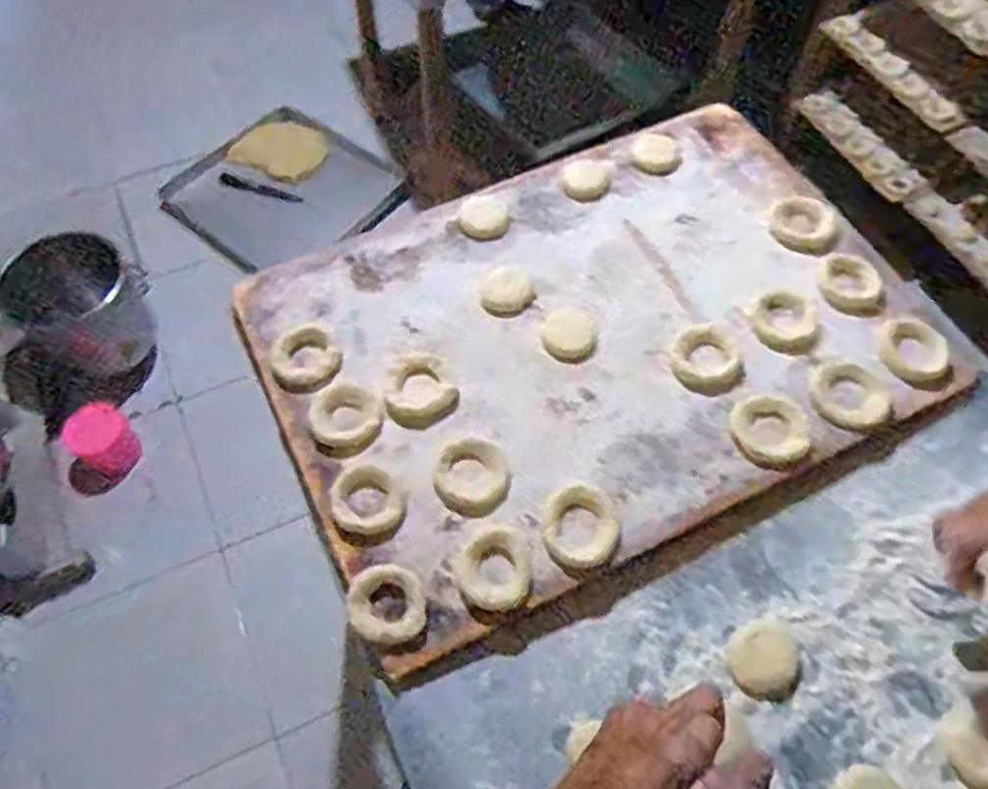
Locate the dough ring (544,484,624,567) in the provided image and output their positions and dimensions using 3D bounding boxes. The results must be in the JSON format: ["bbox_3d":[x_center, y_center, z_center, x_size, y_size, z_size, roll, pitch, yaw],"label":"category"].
[{"bbox_3d":[0.072,0.107,0.613,0.060,0.016,0.064,0,60,1],"label":"dough ring"}]

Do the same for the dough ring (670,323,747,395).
[{"bbox_3d":[0.195,-0.033,0.686,0.064,0.009,0.072,12,61,8],"label":"dough ring"}]

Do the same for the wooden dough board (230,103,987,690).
[{"bbox_3d":[0.090,-0.060,0.721,0.592,0.031,0.429,-24,62,-12],"label":"wooden dough board"}]

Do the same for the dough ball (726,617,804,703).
[{"bbox_3d":[0.210,0.202,0.582,0.055,0.019,0.062,24,63,14],"label":"dough ball"}]

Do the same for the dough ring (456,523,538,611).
[{"bbox_3d":[0.002,0.136,0.593,0.058,0.010,0.063,0,60,1],"label":"dough ring"}]

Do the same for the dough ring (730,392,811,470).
[{"bbox_3d":[0.239,0.031,0.655,0.066,0.008,0.068,0,60,1],"label":"dough ring"}]

